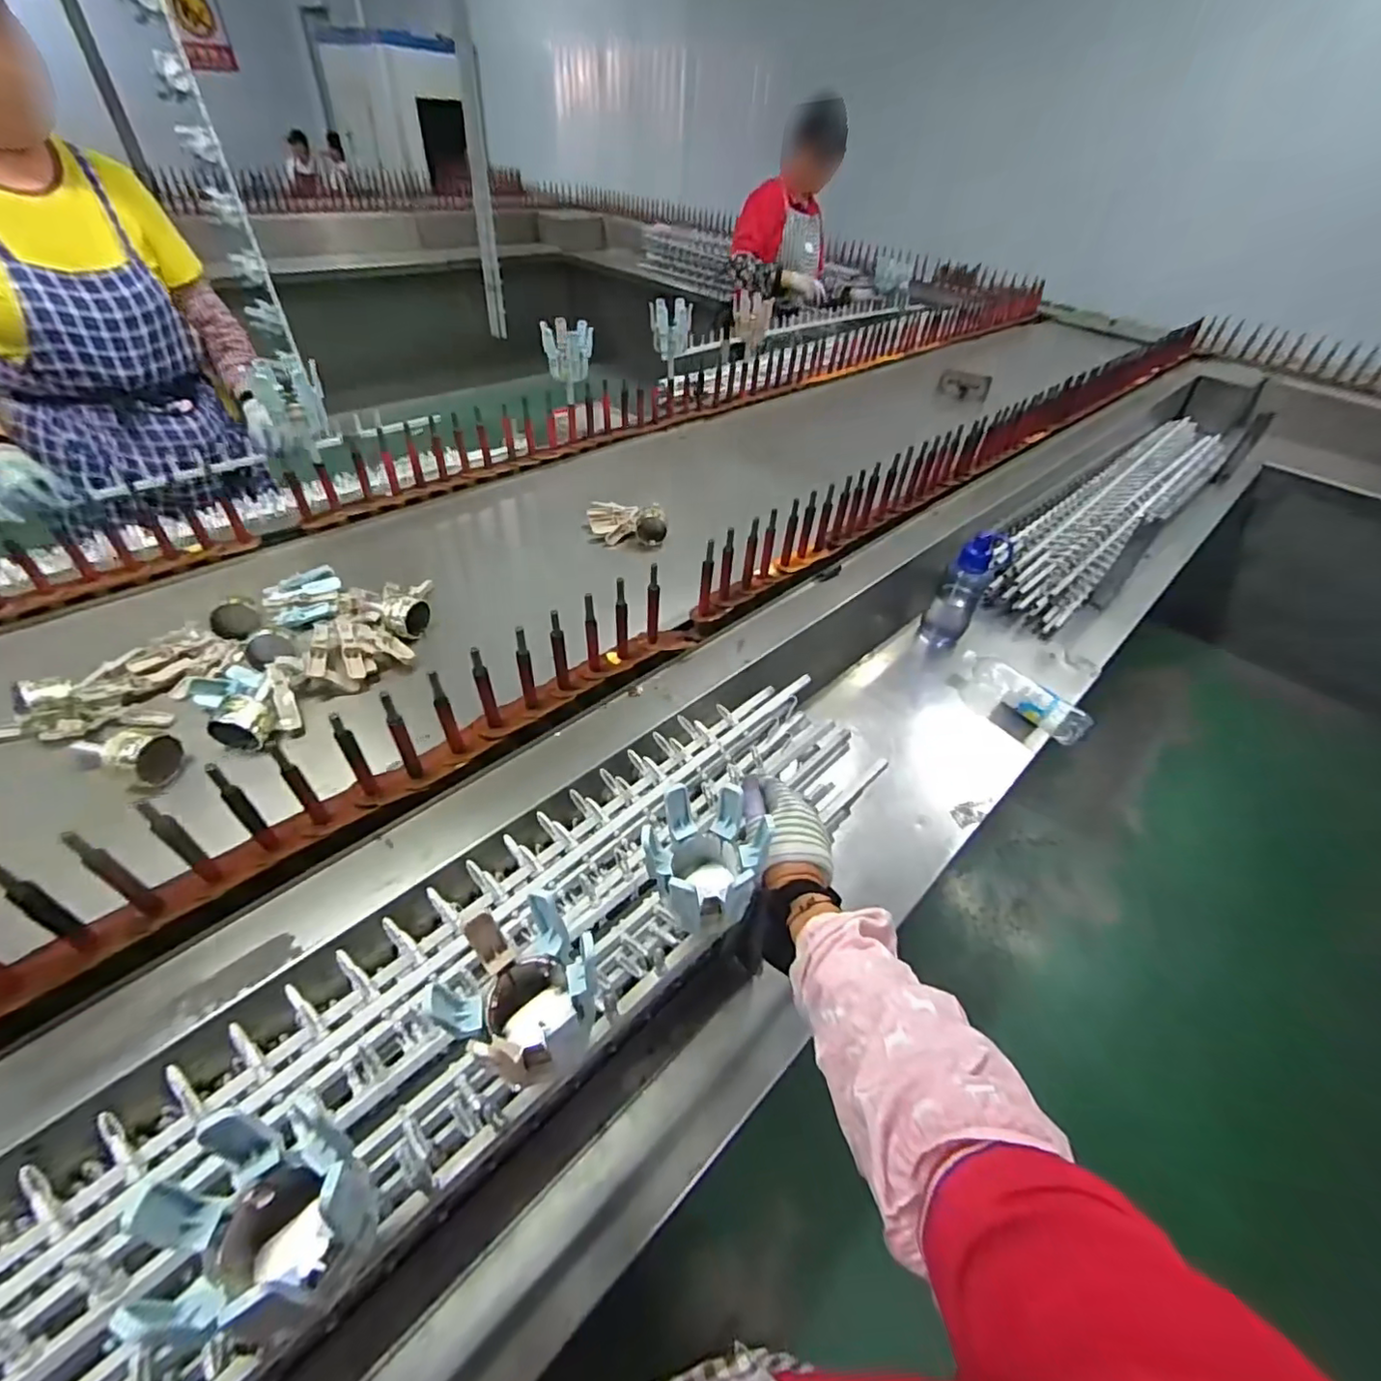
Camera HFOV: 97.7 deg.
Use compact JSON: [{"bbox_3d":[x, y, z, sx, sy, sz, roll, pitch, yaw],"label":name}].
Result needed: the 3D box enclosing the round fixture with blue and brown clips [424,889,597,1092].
[{"bbox_3d":[-0.115,0.201,0.413,0.103,0.092,0.095,1,44,-1],"label":"round fixture with blue and brown clips"}]

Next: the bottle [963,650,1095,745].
[{"bbox_3d":[0.629,0.002,1.137,0.246,0.078,0.078,39,54,17],"label":"bottle"}]

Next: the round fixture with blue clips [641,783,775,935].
[{"bbox_3d":[0.011,0.140,0.503,0.093,0.084,0.097,1,44,-1],"label":"round fixture with blue clips"}]

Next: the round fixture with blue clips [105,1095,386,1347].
[{"bbox_3d":[-0.227,0.285,0.324,0.094,0.090,0.081,33,52,28],"label":"round fixture with blue clips"}]

